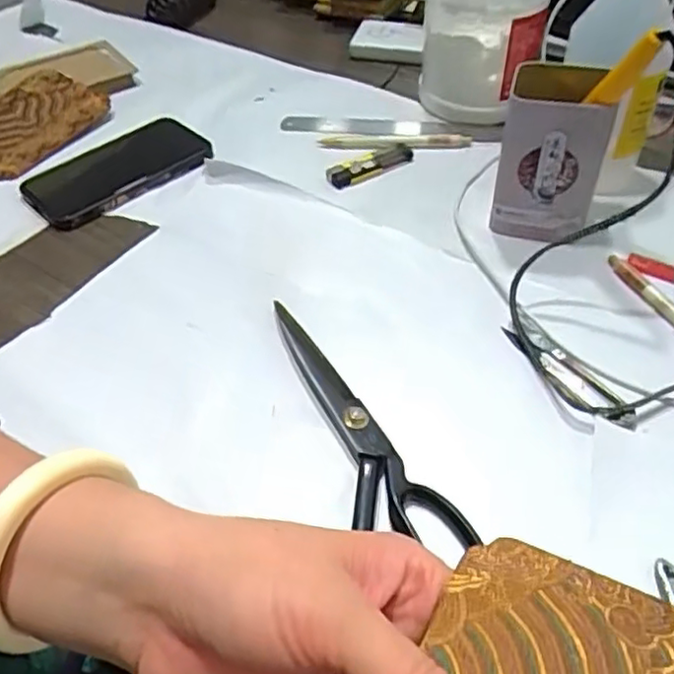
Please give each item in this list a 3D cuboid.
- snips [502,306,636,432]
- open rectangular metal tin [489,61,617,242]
[{"bbox_3d":[0.149,0.021,0.430,0.032,0.010,0.113,-23,50,-17],"label":"snips"},{"bbox_3d":[0.167,-0.145,0.511,0.073,0.115,0.074,8,48,11],"label":"open rectangular metal tin"}]

